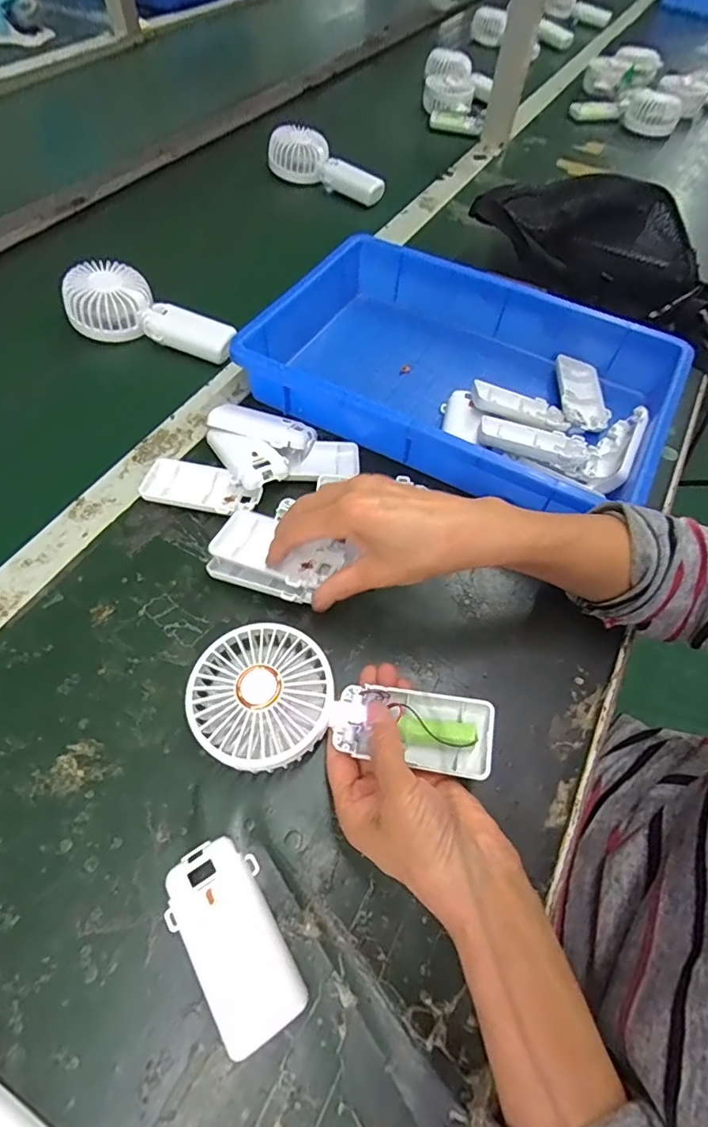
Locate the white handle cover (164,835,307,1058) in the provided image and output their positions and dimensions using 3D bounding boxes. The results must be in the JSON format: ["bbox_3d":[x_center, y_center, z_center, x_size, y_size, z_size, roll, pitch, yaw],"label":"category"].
[{"bbox_3d":[-0.065,0.198,0.275,0.048,0.015,0.093,-24,63,-17],"label":"white handle cover"}]

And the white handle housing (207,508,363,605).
[{"bbox_3d":[-0.055,-0.005,0.375,0.094,0.029,0.052,23,60,11],"label":"white handle housing"}]

